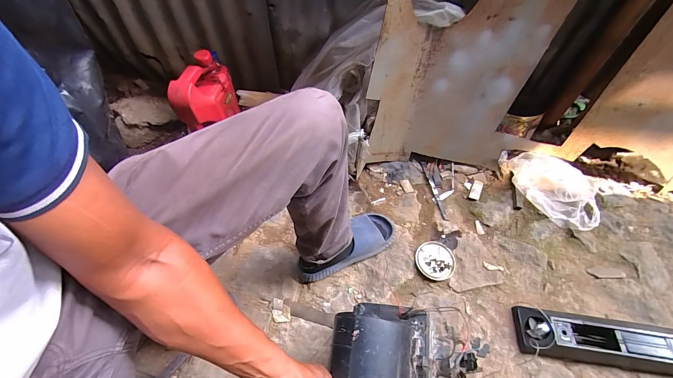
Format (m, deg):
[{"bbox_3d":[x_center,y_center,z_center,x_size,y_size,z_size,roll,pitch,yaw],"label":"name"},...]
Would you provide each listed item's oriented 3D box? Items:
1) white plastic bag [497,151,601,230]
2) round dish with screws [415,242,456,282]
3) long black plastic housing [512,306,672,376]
[{"bbox_3d":[0.655,-0.018,0.890,0.129,0.111,0.321,-27,60,-16],"label":"white plastic bag"},{"bbox_3d":[0.276,0.198,0.805,0.108,0.025,0.102,0,56,1],"label":"round dish with screws"},{"bbox_3d":[0.629,0.354,0.673,0.378,0.064,0.104,8,57,6],"label":"long black plastic housing"}]

